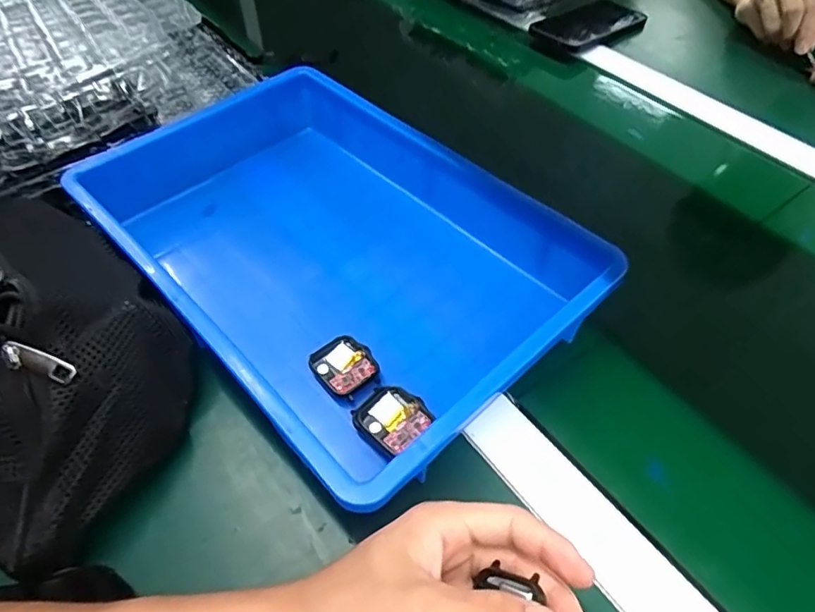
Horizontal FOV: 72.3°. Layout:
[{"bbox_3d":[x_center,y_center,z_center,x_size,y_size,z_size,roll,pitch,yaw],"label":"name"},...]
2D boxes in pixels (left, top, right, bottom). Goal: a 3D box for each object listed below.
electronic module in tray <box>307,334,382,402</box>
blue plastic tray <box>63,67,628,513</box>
[{"bbox_3d":[-0.043,0.043,0.384,0.038,0.010,0.044,-27,57,-23],"label":"electronic module in tray"},{"bbox_3d":[-0.057,-0.048,0.428,0.252,0.067,0.355,-35,61,-27],"label":"blue plastic tray"}]

